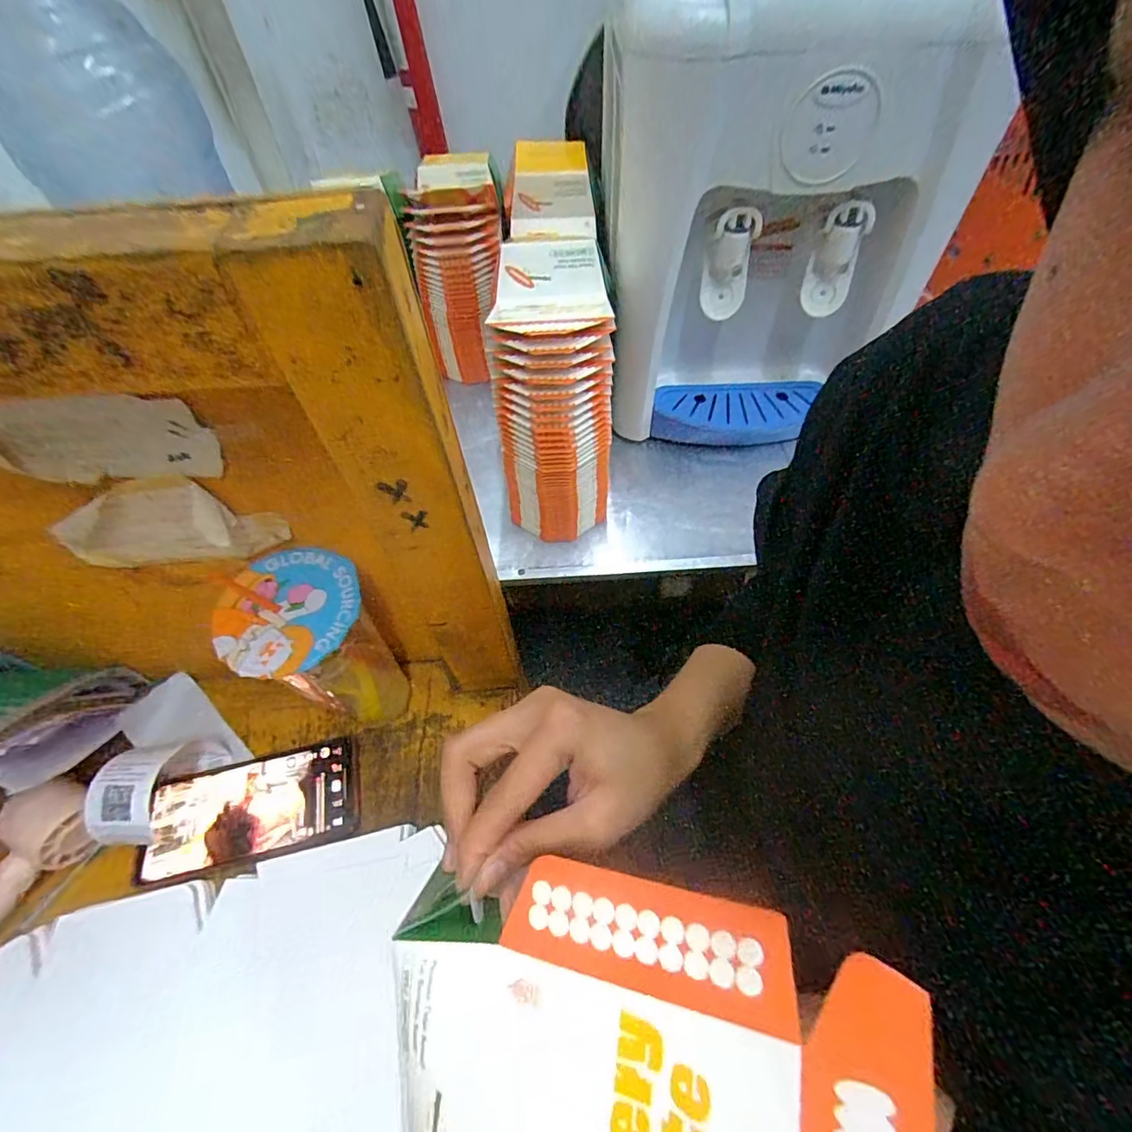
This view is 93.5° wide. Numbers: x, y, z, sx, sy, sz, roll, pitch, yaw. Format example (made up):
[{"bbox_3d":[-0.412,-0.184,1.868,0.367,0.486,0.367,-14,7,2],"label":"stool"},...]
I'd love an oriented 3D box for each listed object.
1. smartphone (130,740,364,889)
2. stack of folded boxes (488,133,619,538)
[{"bbox_3d":[-0.251,0.193,0.428,0.161,0.006,0.081,-13,56,-6],"label":"smartphone"},{"bbox_3d":[-0.009,-0.166,0.557,0.108,0.236,0.183,-1,55,3],"label":"stack of folded boxes"}]

